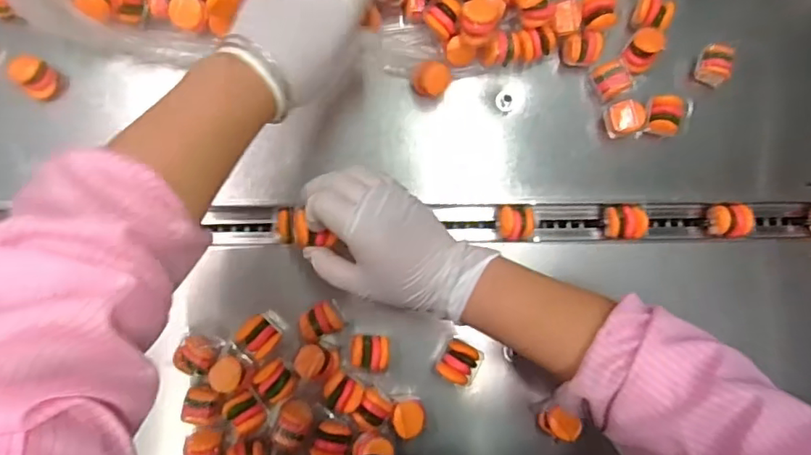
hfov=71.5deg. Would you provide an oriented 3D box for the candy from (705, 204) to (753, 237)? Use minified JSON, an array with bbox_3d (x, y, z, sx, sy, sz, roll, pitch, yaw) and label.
[{"bbox_3d":[0.308,-0.006,0.536,0.030,0.026,0.030,2,84,-1],"label":"candy"}]

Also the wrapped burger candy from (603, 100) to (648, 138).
[{"bbox_3d":[0.201,-0.101,0.518,0.028,0.030,0.031,-14,84,-2],"label":"wrapped burger candy"}]

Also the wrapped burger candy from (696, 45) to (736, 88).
[{"bbox_3d":[0.287,-0.151,0.521,0.027,0.030,0.030,18,84,1],"label":"wrapped burger candy"}]

